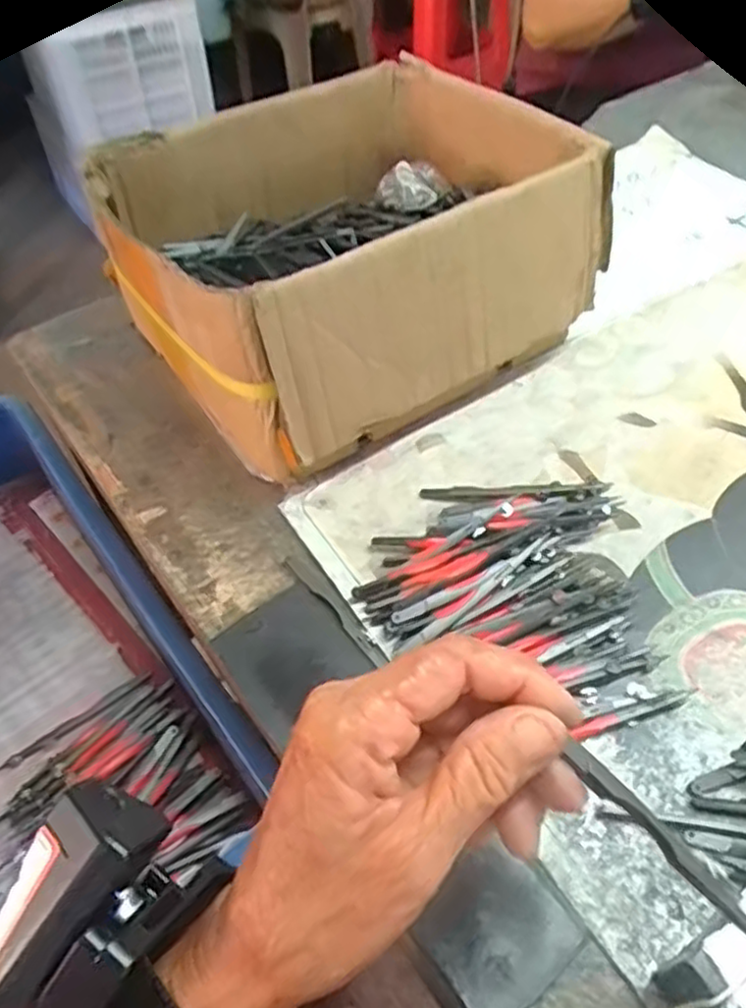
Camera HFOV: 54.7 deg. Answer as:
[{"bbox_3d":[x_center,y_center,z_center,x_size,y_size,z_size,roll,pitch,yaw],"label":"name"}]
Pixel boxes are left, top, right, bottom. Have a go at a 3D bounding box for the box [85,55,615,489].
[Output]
[{"bbox_3d":[-0.017,-0.174,0.504,0.281,0.141,0.239,-30,55,-20],"label":"box"}]

